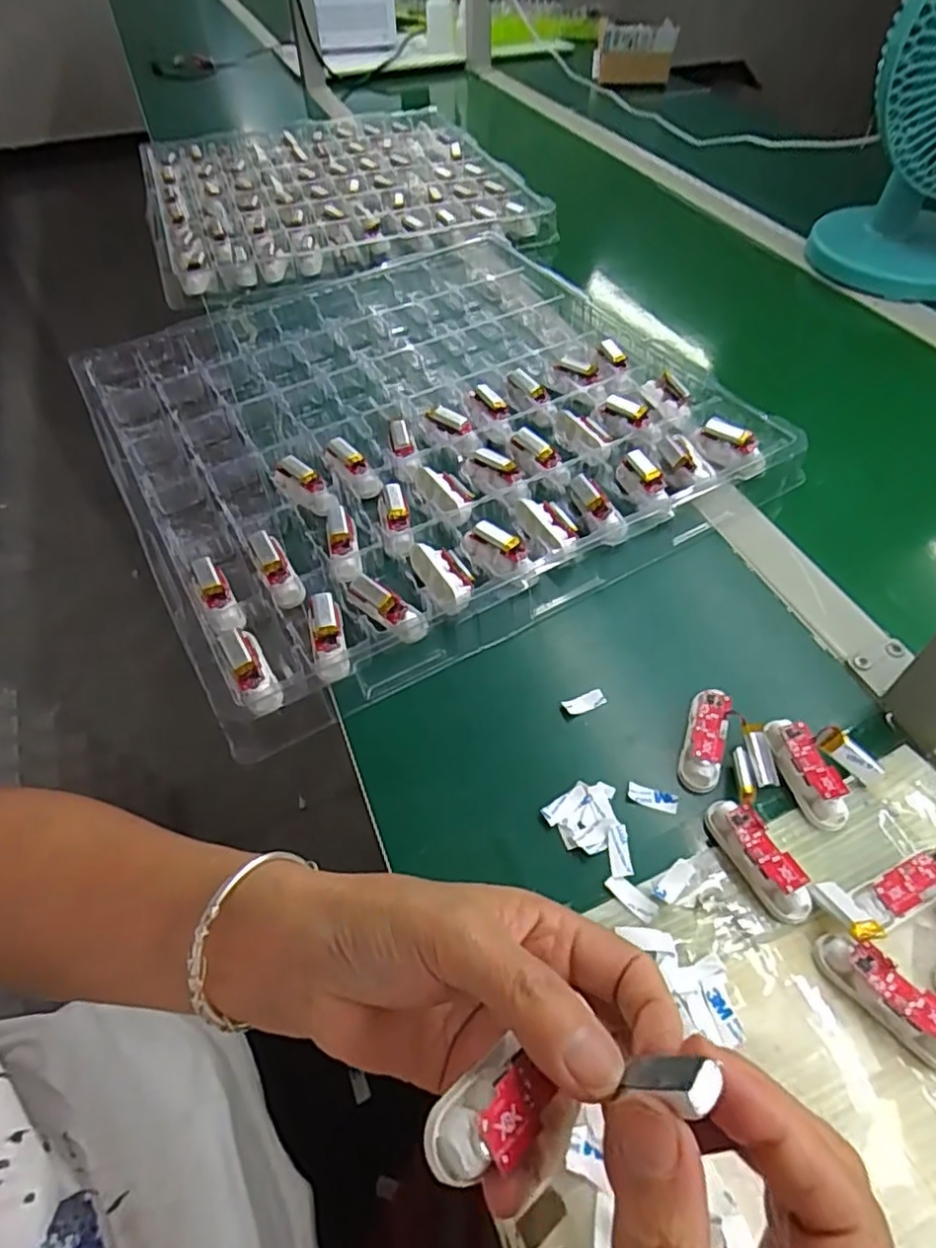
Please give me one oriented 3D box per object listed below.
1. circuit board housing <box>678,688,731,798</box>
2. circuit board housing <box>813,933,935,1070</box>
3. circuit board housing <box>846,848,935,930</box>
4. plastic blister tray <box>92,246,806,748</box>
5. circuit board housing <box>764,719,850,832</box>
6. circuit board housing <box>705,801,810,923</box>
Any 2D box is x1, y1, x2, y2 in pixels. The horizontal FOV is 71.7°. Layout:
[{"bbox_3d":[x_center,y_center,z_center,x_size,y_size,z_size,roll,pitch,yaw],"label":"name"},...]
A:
[{"bbox_3d":[0.133,0.065,0.362,0.020,0.016,0.058,15,68,14],"label":"circuit board housing"},{"bbox_3d":[0.185,0.164,0.283,0.018,0.019,0.061,-37,60,-23],"label":"circuit board housing"},{"bbox_3d":[0.209,0.127,0.310,0.053,0.020,0.019,-21,55,-13],"label":"circuit board housing"},{"bbox_3d":[-0.047,-0.180,0.549,0.455,0.033,0.464,-26,56,-17],"label":"plastic blister tray"},{"bbox_3d":[0.182,0.079,0.349,0.019,0.019,0.060,-12,53,-6],"label":"circuit board housing"},{"bbox_3d":[0.145,0.115,0.323,0.017,0.019,0.063,-24,55,-15],"label":"circuit board housing"}]

